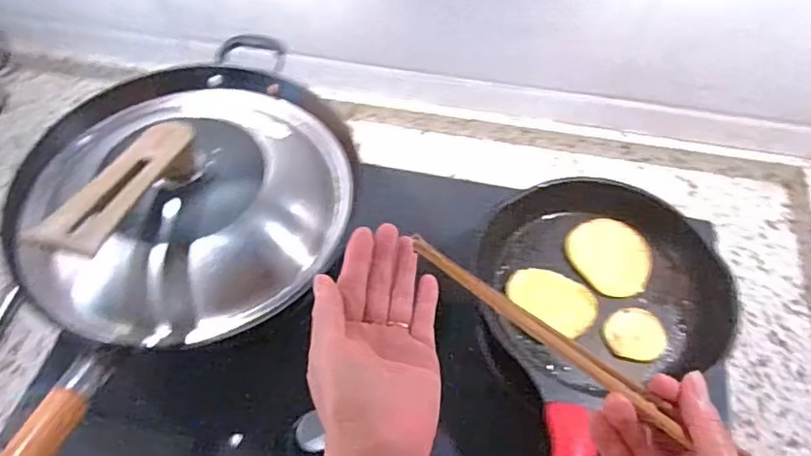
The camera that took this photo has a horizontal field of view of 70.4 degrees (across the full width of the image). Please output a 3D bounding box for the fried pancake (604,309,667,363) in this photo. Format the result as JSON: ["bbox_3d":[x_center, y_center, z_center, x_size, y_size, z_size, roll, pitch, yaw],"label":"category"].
[{"bbox_3d":[0.231,0.108,0.577,0.064,0.013,0.051,-2,58,0],"label":"fried pancake"}]

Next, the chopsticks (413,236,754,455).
[{"bbox_3d":[0.099,0.074,0.337,0.222,0.008,0.016,35,63,5],"label":"chopsticks"}]

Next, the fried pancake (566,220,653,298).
[{"bbox_3d":[0.222,0.032,0.627,0.083,0.015,0.093,-36,64,-20],"label":"fried pancake"}]

